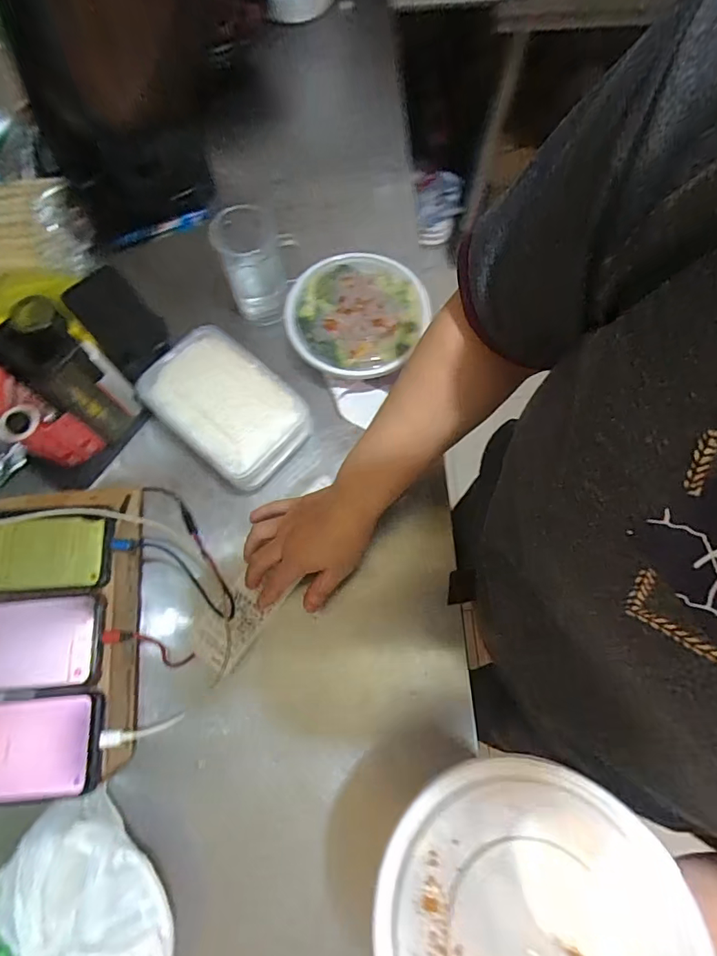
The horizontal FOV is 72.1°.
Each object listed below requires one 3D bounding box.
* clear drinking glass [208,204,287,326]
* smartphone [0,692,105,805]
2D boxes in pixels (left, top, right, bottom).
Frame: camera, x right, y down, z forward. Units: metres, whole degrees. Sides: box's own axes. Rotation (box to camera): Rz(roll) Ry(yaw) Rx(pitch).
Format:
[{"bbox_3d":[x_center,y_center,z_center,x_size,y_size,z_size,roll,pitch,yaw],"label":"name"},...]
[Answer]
[{"bbox_3d":[-0.128,-0.254,0.595,0.068,0.122,0.072,-1,72,2],"label":"clear drinking glass"},{"bbox_3d":[-0.288,0.217,0.393,0.157,0.011,0.073,-4,68,-1],"label":"smartphone"}]

